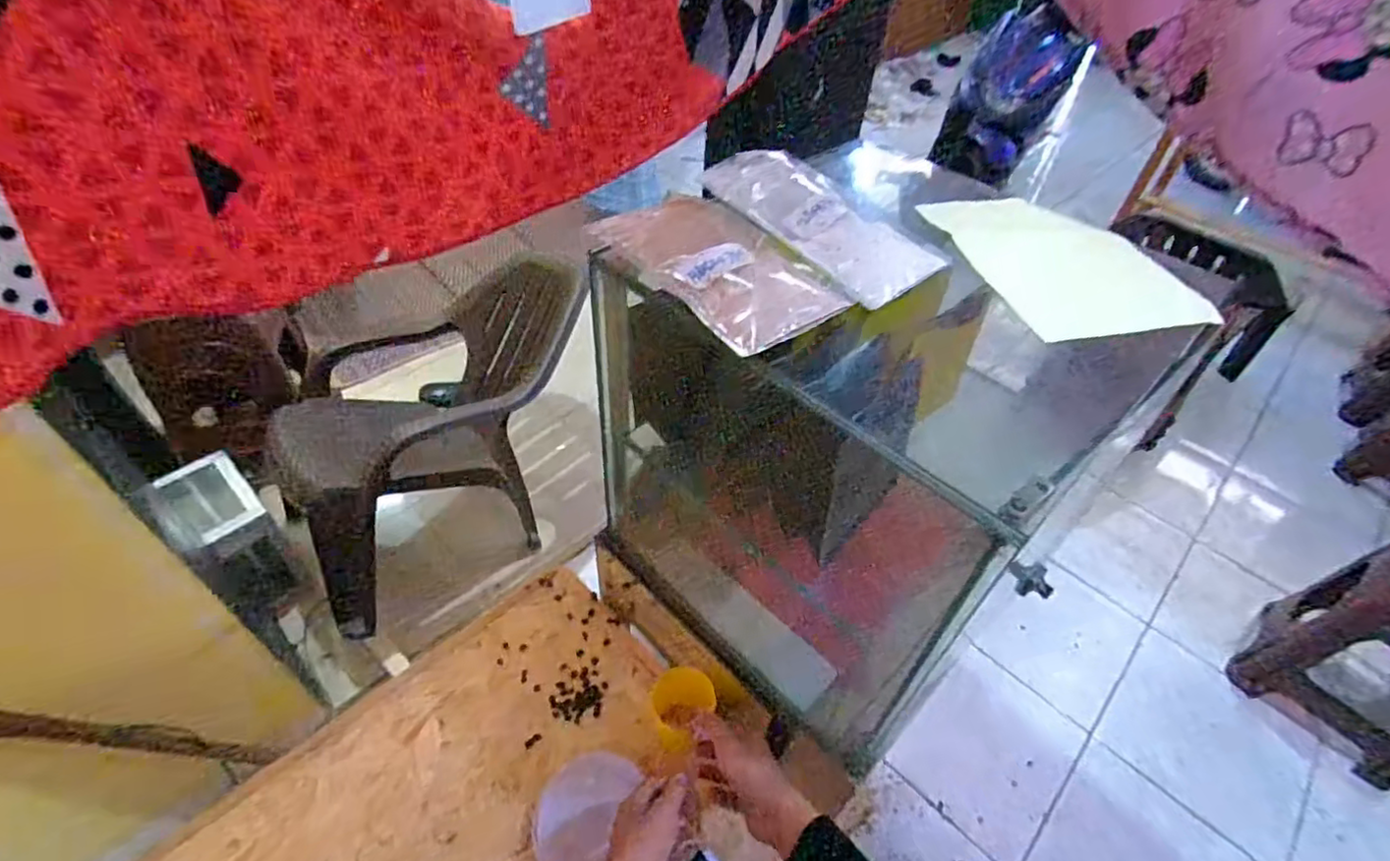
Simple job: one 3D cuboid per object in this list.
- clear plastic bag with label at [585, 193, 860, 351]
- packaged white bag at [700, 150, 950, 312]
[{"bbox_3d":[0.011,-0.131,0.493,0.120,0.022,0.193,-28,53,-28],"label":"clear plastic bag with label"},{"bbox_3d":[0.102,-0.178,0.528,0.098,0.030,0.196,-30,54,-29],"label":"packaged white bag"}]

